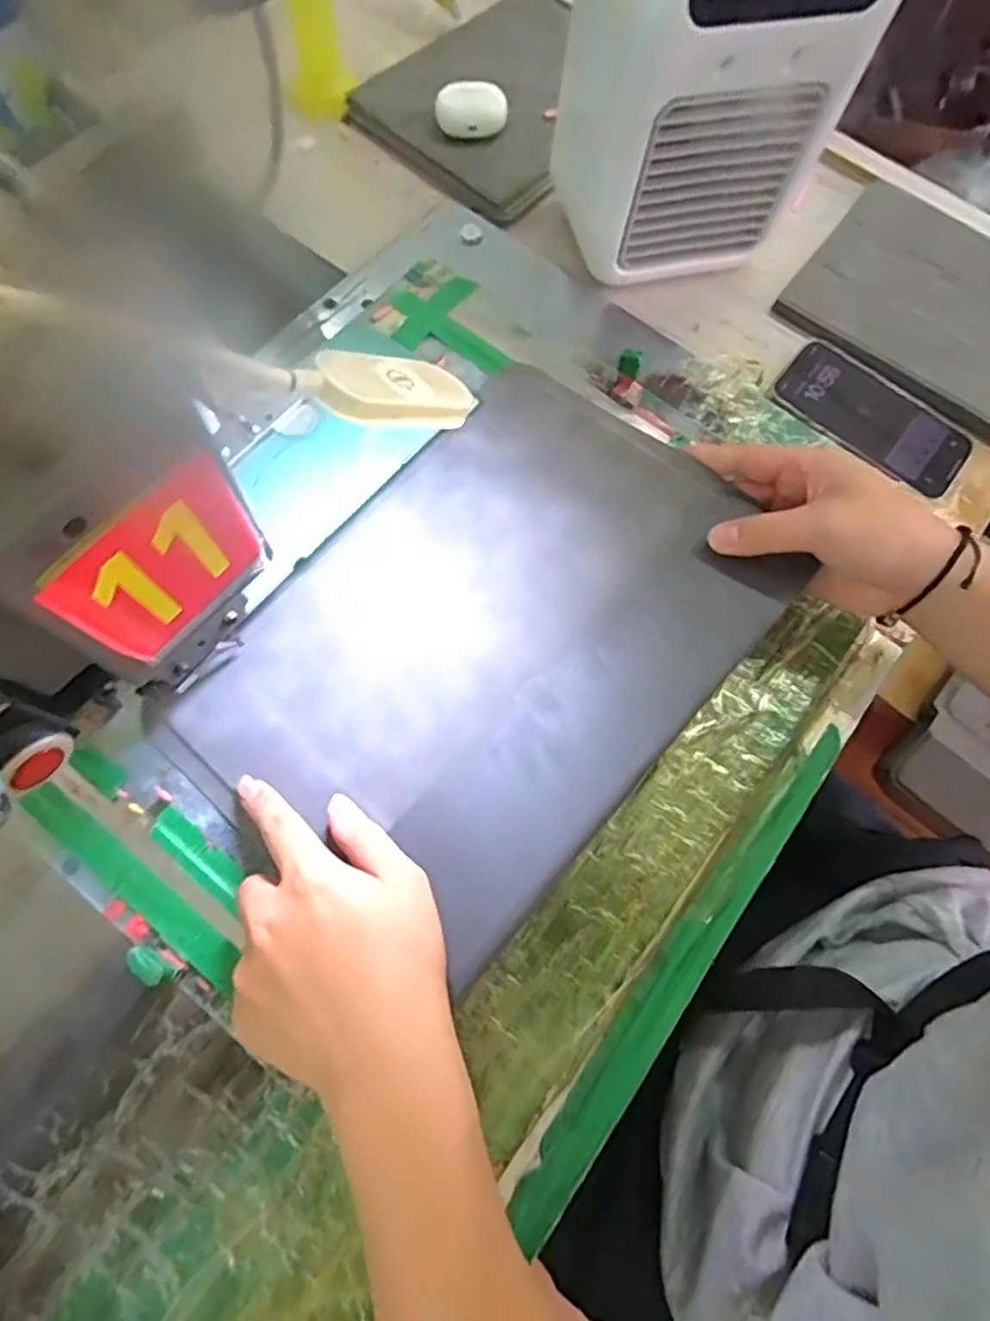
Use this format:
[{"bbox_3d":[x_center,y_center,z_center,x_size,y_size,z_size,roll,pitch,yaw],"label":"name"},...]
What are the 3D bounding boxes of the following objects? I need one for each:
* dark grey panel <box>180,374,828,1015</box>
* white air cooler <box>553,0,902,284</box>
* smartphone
[{"bbox_3d":[0.001,-0.023,0.402,0.240,0.014,0.326,38,75,18],"label":"dark grey panel"},{"bbox_3d":[0.139,-0.384,0.450,0.155,0.219,0.118,-9,72,-6],"label":"white air cooler"},{"bbox_3d":[0.287,-0.183,0.506,0.147,0.012,0.079,35,73,9],"label":"smartphone"}]

